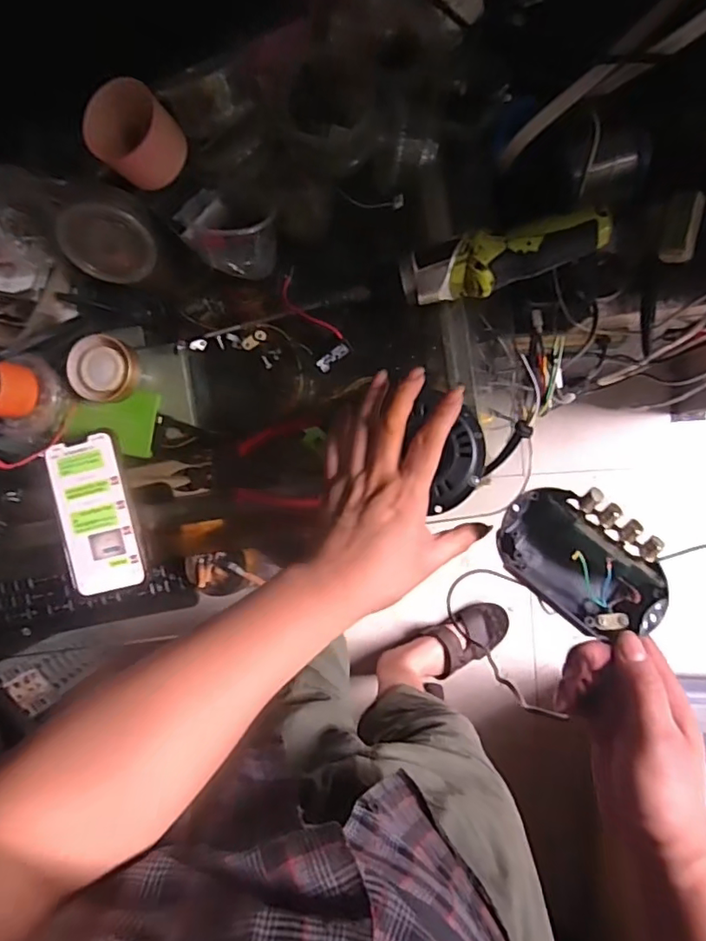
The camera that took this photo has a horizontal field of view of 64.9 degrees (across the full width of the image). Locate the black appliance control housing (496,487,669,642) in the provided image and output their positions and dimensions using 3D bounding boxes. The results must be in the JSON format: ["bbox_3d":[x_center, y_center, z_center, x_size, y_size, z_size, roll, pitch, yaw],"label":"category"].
[{"bbox_3d":[0.173,0.065,0.419,0.122,0.048,0.084,40,95,4],"label":"black appliance control housing"}]

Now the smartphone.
[{"bbox_3d":[-0.253,0.043,0.546,0.075,0.011,0.154,-12,90,6],"label":"smartphone"}]

